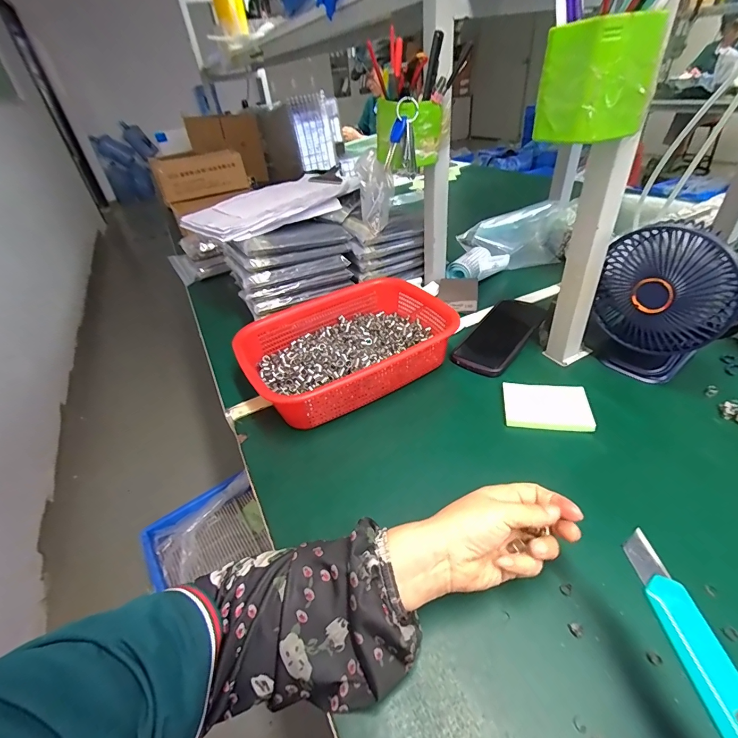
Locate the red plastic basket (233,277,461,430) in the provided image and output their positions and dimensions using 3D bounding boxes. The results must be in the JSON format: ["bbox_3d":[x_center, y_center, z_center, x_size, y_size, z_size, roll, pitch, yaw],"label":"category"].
[{"bbox_3d":[-0.028,-0.038,0.536,0.282,0.064,0.203,-23,40,-19],"label":"red plastic basket"}]

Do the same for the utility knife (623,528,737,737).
[{"bbox_3d":[0.184,0.165,0.200,0.025,0.006,0.147,-10,46,-3],"label":"utility knife"}]

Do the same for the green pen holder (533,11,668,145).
[{"bbox_3d":[0.195,-0.245,0.322,0.075,0.078,0.065,-21,39,-17],"label":"green pen holder"}]

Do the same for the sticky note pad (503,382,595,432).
[{"bbox_3d":[0.210,0.044,0.450,0.093,0.011,0.061,4,39,14],"label":"sticky note pad"}]

